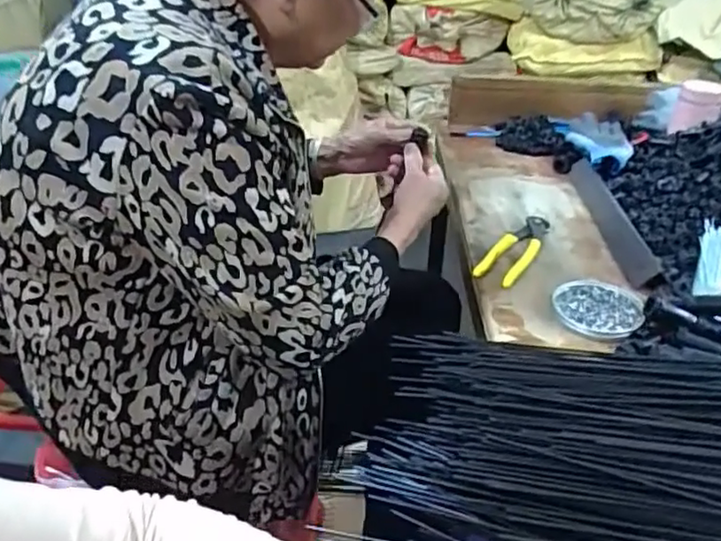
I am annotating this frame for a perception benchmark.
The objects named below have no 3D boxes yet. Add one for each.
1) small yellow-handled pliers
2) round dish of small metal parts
[{"bbox_3d":[0.188,-0.026,0.750,0.045,0.021,0.157,21,38,26],"label":"small yellow-handled pliers"},{"bbox_3d":[0.247,0.041,0.652,0.087,0.014,0.092,2,33,-1],"label":"round dish of small metal parts"}]

